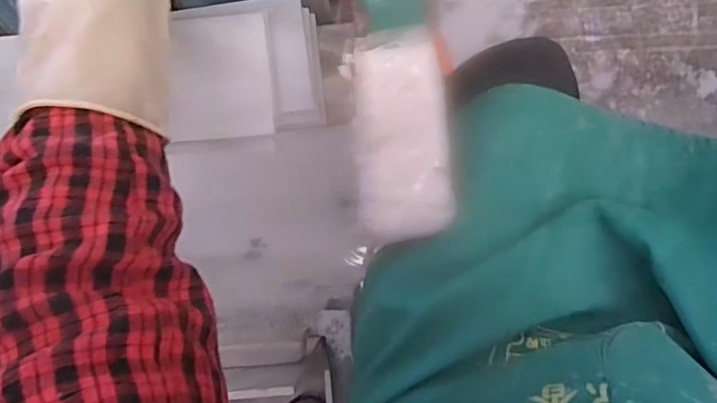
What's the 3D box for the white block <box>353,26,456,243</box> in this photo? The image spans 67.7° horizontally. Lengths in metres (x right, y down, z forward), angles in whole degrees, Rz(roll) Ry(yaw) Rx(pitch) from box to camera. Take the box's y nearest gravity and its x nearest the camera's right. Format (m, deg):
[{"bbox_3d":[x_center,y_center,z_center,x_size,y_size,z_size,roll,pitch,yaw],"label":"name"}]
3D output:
[{"bbox_3d":[0.035,-0.052,0.429,0.075,0.019,0.164,-4,95,3],"label":"white block"}]

